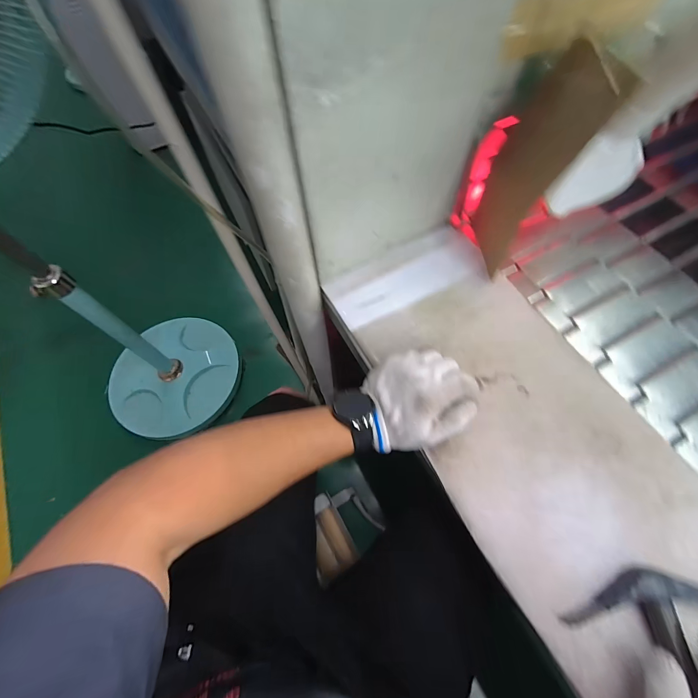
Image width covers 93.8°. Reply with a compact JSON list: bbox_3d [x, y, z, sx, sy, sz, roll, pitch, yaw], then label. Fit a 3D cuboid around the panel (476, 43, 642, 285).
[{"bbox_3d":[0.216,-0.213,0.398,0.016,0.231,0.112,-2,58,-16],"label":"panel"}]

